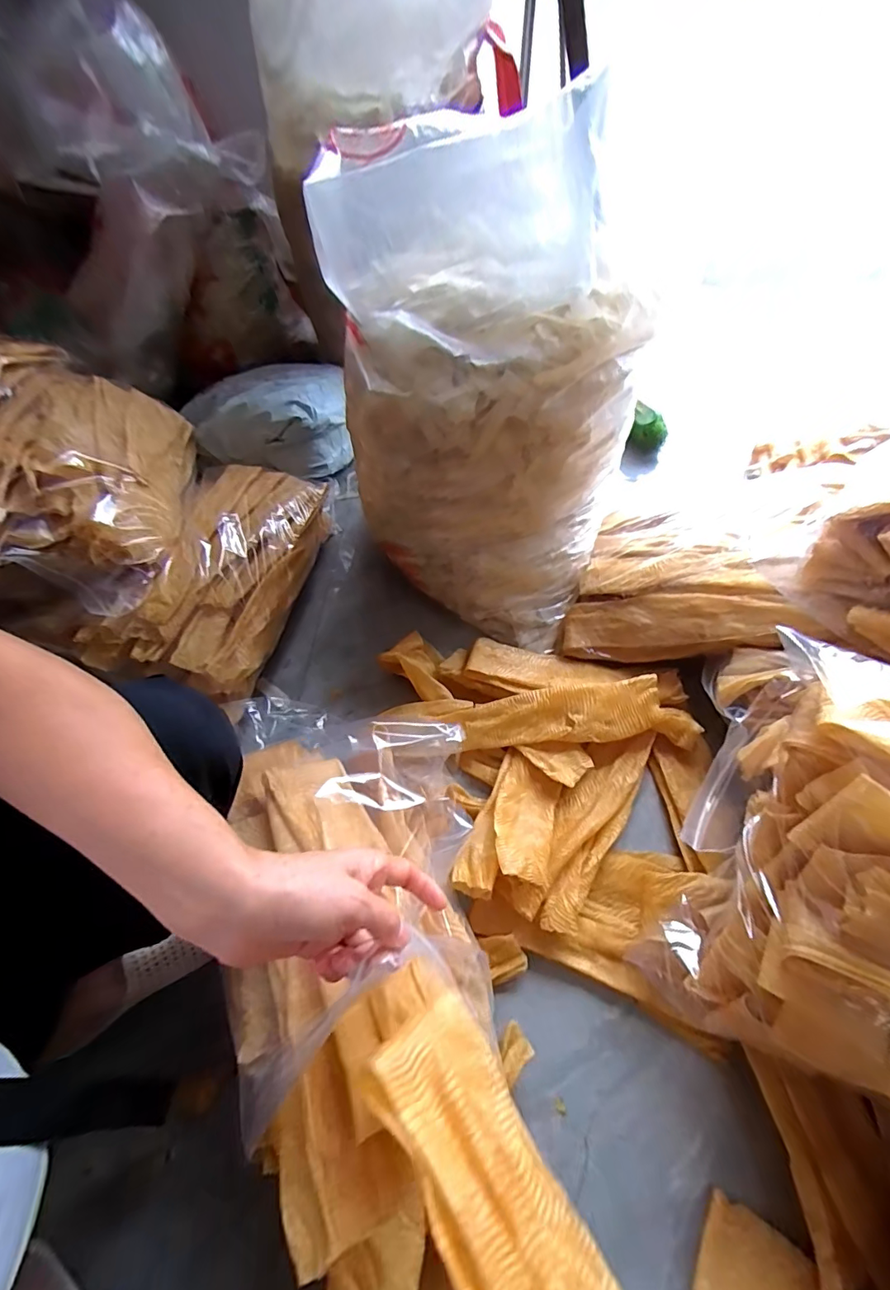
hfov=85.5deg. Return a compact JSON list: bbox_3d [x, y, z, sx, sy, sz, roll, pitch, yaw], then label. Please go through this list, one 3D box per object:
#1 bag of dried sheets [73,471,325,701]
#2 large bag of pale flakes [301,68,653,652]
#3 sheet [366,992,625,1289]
[{"bbox_3d":[-0.348,-0.121,0.754,0.216,0.124,0.425,10,60,10],"label":"bag of dried sheets"},{"bbox_3d":[0.052,-0.313,0.667,0.392,0.460,0.324,28,64,19],"label":"large bag of pale flakes"},{"bbox_3d":[0.084,0.350,0.213,0.079,0.020,0.351,-3,45,-50],"label":"sheet"}]

